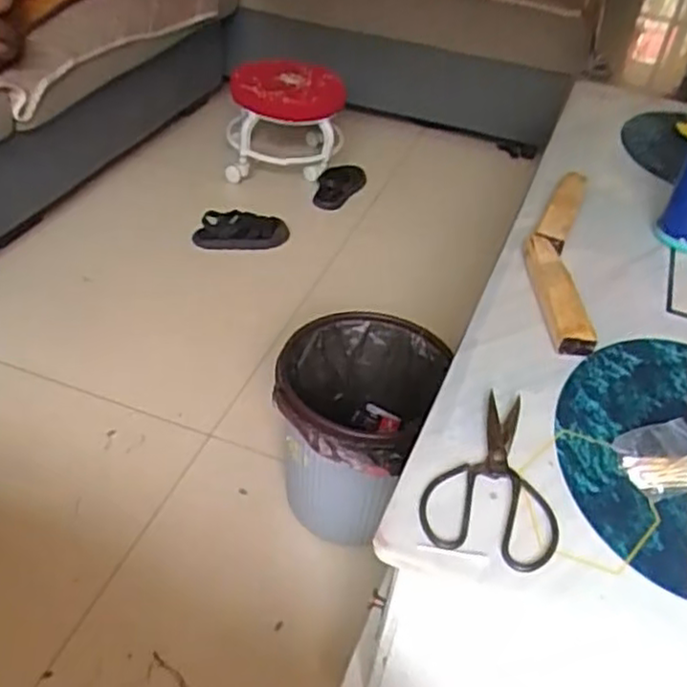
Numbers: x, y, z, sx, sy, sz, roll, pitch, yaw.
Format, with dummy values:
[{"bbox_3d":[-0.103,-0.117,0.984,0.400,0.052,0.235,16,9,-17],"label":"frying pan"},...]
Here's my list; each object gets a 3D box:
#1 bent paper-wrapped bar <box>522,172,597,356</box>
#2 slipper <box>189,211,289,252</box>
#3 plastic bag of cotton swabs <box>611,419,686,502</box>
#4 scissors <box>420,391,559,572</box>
[{"bbox_3d":[0.289,-0.138,0.949,0.082,0.025,0.431,13,40,7],"label":"bent paper-wrapped bar"},{"bbox_3d":[-0.226,-0.249,1.571,0.210,0.073,0.073,-8,42,-17],"label":"slipper"},{"bbox_3d":[0.319,0.114,0.680,0.113,0.016,0.081,-10,43,-20],"label":"plastic bag of cotton swabs"},{"bbox_3d":[0.135,0.116,0.645,0.114,0.007,0.191,11,40,4],"label":"scissors"}]

